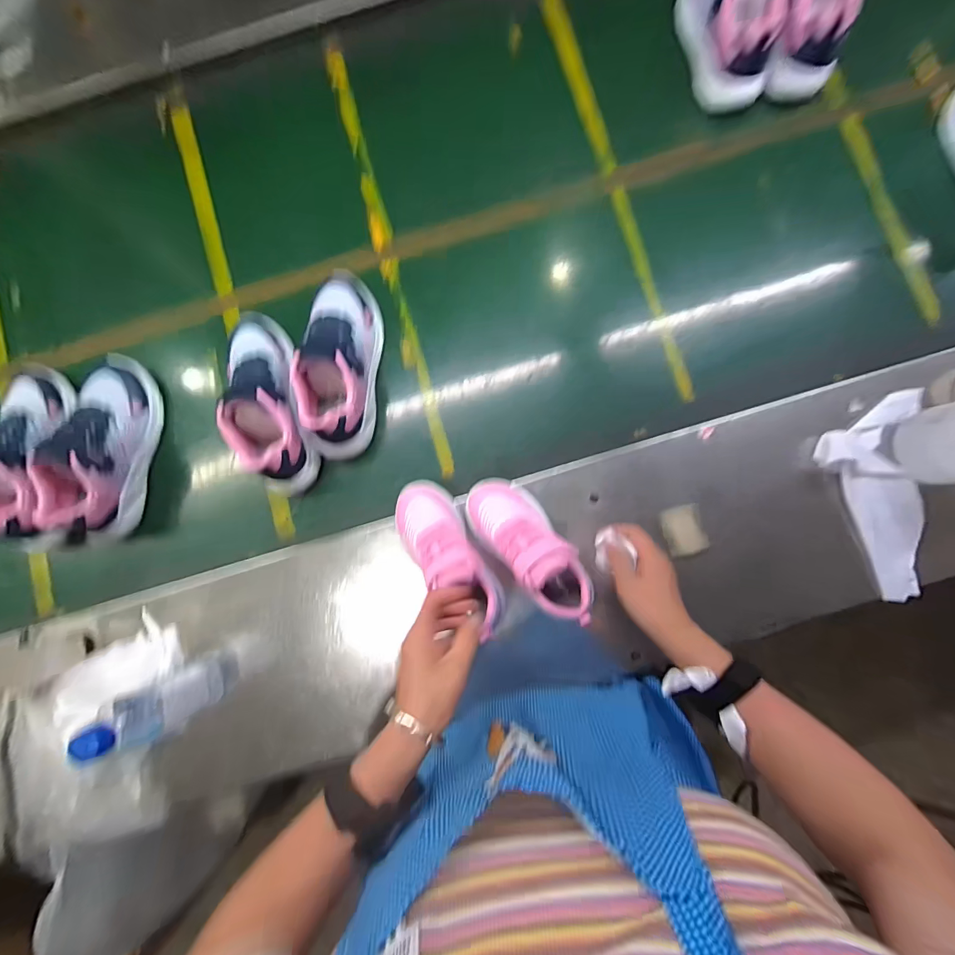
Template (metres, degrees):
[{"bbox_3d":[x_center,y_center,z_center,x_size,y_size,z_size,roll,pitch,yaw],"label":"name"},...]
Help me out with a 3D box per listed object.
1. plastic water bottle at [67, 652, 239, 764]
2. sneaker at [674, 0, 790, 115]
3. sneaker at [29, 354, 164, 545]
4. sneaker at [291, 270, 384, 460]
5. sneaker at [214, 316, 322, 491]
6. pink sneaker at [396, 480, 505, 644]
[{"bbox_3d":[-0.342,0.250,0.464,0.066,0.168,0.050,-25,84,-1],"label":"plastic water bottle"},{"bbox_3d":[0.350,-0.642,0.583,0.081,0.108,0.213,-10,84,1],"label":"sneaker"},{"bbox_3d":[-0.505,-0.039,0.565,0.087,0.095,0.255,7,85,2],"label":"sneaker"},{"bbox_3d":[-0.182,-0.153,0.557,0.082,0.091,0.240,3,85,2],"label":"sneaker"},{"bbox_3d":[-0.270,-0.105,0.552,0.101,0.091,0.246,-16,84,0],"label":"sneaker"},{"bbox_3d":[-0.035,0.089,0.499,0.073,0.070,0.192,-37,67,-2],"label":"pink sneaker"}]

